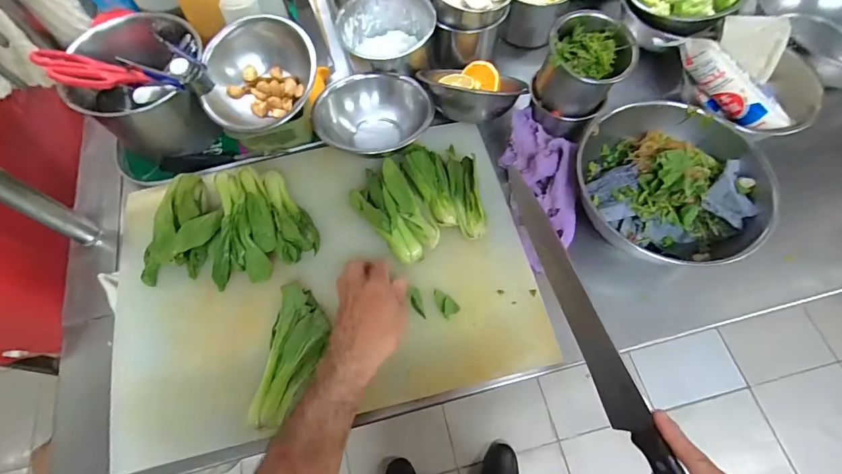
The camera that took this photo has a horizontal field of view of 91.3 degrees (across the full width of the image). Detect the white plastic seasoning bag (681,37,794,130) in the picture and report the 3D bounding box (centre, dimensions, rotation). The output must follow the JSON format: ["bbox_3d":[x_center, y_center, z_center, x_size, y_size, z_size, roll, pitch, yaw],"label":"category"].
[{"bbox_3d":[0.402,-0.197,0.543,0.159,0.062,0.032,39,71,-7],"label":"white plastic seasoning bag"}]

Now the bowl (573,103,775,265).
[{"bbox_3d":[0.297,-0.070,0.510,0.213,0.072,0.216,14,68,5],"label":"bowl"}]

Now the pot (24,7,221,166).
[{"bbox_3d":[-0.363,-0.196,0.556,0.174,0.138,0.181,0,67,0],"label":"pot"}]

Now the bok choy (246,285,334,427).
[{"bbox_3d":[-0.134,0.128,0.446,0.055,0.040,0.143,6,67,2],"label":"bok choy"}]

